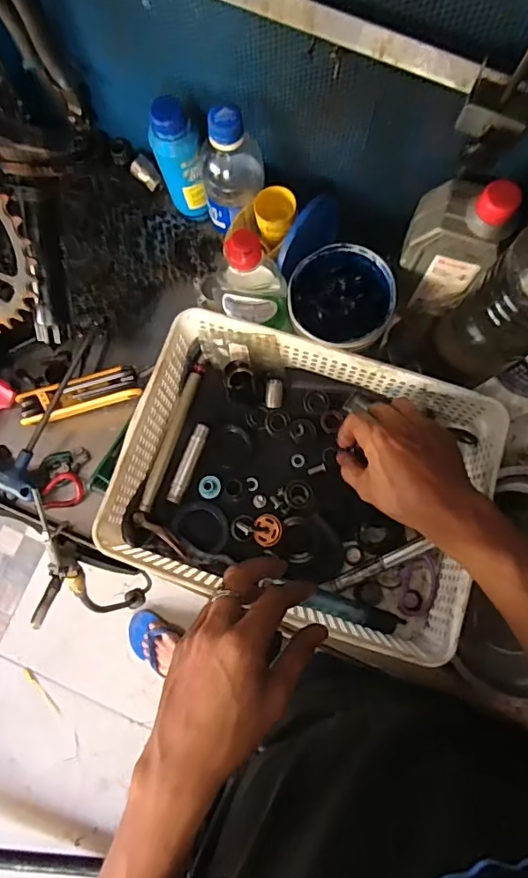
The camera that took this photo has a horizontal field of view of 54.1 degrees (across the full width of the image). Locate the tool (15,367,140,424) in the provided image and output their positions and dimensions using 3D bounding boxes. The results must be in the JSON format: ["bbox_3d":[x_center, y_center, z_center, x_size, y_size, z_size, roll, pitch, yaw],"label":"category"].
[{"bbox_3d":[-0.198,-0.047,0.552,0.128,0.025,0.035,-16,79,-2],"label":"tool"}]

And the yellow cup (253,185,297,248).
[{"bbox_3d":[0.012,-0.220,0.511,0.038,0.035,0.042,-15,79,-2],"label":"yellow cup"}]

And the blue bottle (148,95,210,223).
[{"bbox_3d":[-0.084,-0.278,0.524,0.044,0.141,0.038,-14,79,-1],"label":"blue bottle"}]

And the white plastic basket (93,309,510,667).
[{"bbox_3d":[0.037,0.038,0.504,0.322,0.079,0.245,18,80,5],"label":"white plastic basket"}]

